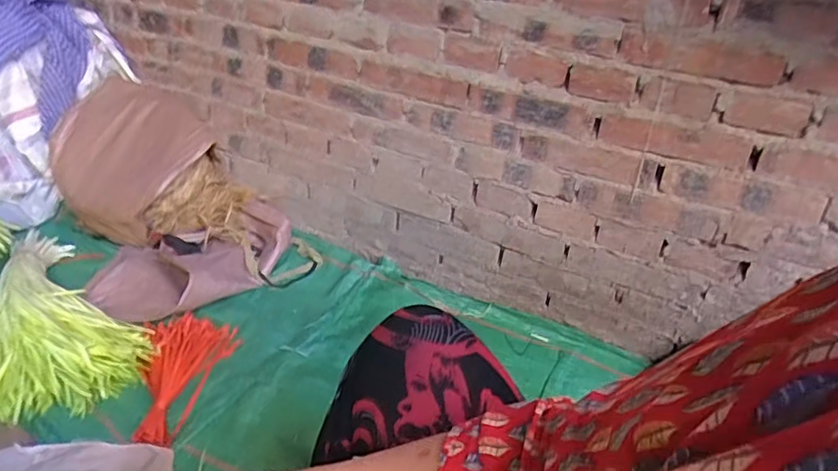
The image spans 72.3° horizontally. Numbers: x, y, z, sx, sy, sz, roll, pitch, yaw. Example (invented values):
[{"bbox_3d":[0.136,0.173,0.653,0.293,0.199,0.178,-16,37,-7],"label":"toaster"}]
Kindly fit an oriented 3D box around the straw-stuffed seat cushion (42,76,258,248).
[{"bbox_3d":[-0.672,-0.157,1.429,0.533,0.360,0.300,14,28,16],"label":"straw-stuffed seat cushion"}]

